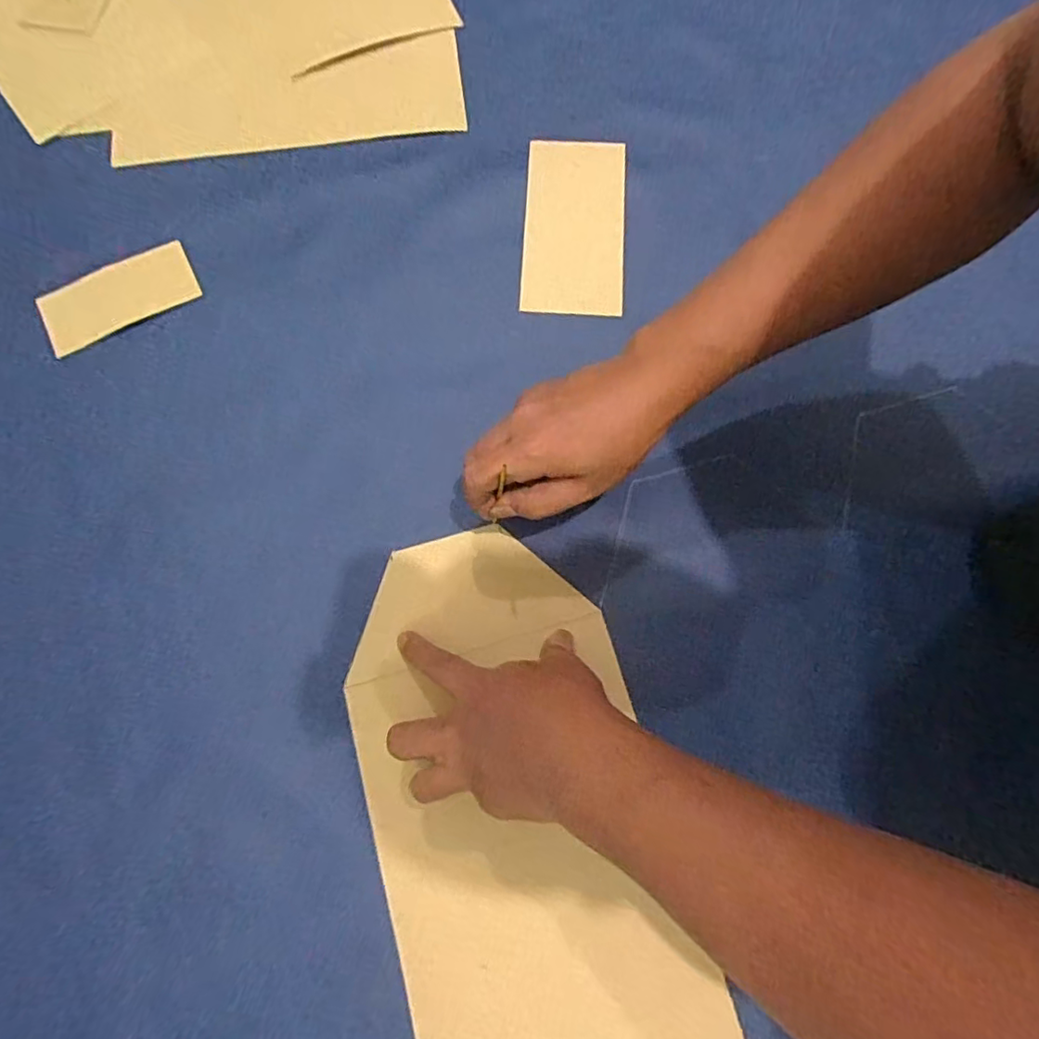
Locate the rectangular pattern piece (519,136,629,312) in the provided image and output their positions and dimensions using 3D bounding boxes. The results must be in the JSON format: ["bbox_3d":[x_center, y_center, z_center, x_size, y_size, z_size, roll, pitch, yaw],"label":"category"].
[{"bbox_3d":[0.046,-0.248,0.488,0.081,0.005,0.166,4,76,0],"label":"rectangular pattern piece"}]

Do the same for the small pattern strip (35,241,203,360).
[{"bbox_3d":[-0.320,-0.179,0.467,0.118,0.009,0.054,-26,77,-7],"label":"small pattern strip"}]

